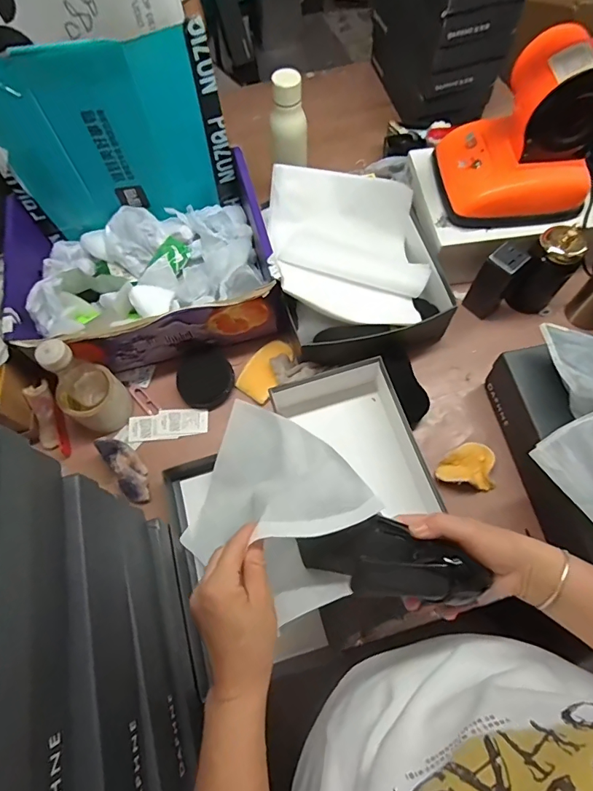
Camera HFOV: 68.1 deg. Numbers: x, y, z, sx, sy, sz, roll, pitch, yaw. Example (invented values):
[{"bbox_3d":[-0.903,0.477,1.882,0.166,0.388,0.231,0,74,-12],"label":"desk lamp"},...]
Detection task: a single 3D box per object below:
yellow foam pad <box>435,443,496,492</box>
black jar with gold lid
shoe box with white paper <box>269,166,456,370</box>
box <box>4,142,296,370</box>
[{"bbox_3d":[0.258,0.104,0.665,0.079,0.022,0.063,13,68,7],"label":"yellow foam pad"},{"bbox_3d":[0.405,-0.201,0.718,0.075,0.155,0.062,36,73,16],"label":"black jar with gold lid"},{"bbox_3d":[0.086,-0.228,0.751,0.273,0.146,0.340,-16,67,-5],"label":"shoe box with white paper"},{"bbox_3d":[-0.251,-0.207,0.748,0.403,0.143,0.302,-15,67,-4],"label":"box"}]

